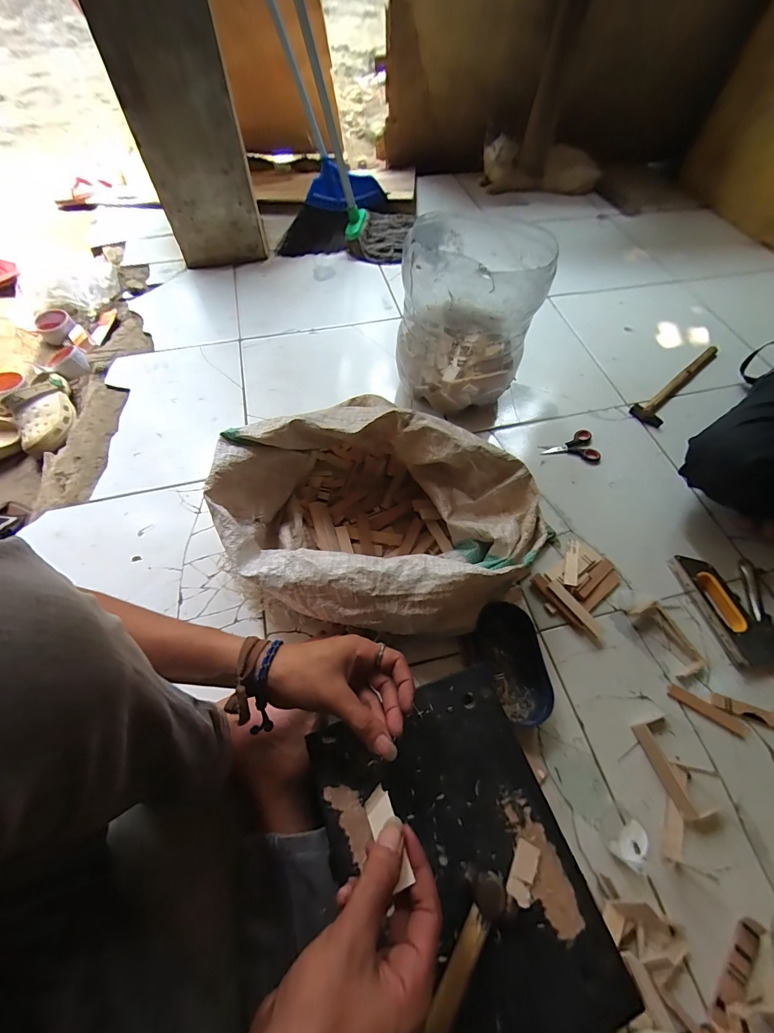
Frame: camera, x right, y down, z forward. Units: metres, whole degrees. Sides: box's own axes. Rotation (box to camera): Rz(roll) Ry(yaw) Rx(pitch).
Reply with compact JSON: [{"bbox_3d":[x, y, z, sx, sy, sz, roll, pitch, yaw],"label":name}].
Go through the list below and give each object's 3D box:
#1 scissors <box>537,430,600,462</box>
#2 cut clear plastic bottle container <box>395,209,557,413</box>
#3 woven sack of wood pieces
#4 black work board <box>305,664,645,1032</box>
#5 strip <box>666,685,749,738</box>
[{"bbox_3d":[0.363,-0.132,0.759,0.110,0.017,0.067,-10,61,-7],"label":"scissors"},{"bbox_3d":[0.150,-0.379,0.710,0.230,0.268,0.253,14,61,7],"label":"cut clear plastic bottle container"},{"bbox_3d":[-0.021,0.009,0.554,0.429,0.172,0.298,22,62,11],"label":"woven sack of wood pieces"},{"bbox_3d":[0.060,0.317,0.352,0.204,0.032,0.282,-18,63,-10],"label":"black work board"},{"bbox_3d":[0.442,0.268,0.525,0.099,0.005,0.021,31,66,16],"label":"strip"}]

